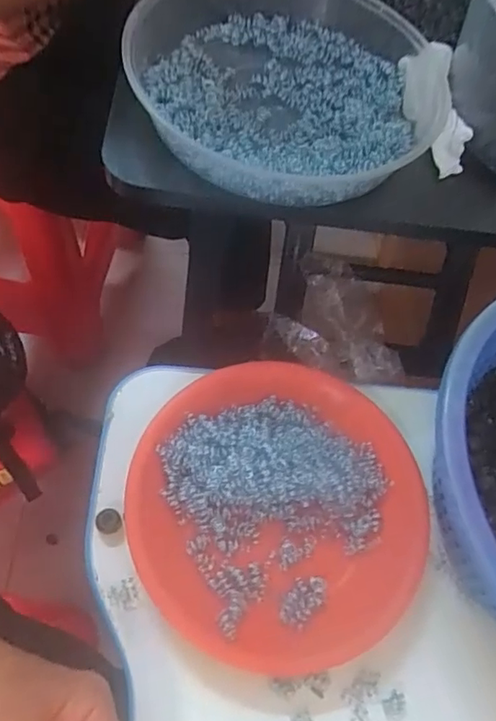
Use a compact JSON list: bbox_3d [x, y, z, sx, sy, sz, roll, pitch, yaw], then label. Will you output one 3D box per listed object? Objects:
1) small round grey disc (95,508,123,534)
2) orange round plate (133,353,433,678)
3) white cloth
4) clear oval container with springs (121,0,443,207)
[{"bbox_3d":[-0.090,0.104,0.362,0.016,0.007,0.014,-5,63,-11],"label":"small round grey disc"},{"bbox_3d":[0.023,0.095,0.375,0.198,0.040,0.194,-4,63,-11],"label":"orange round plate"},{"bbox_3d":[0.145,-0.194,0.428,0.043,0.025,0.109,-5,76,-8],"label":"white cloth"},{"bbox_3d":[0.023,-0.214,0.418,0.208,0.057,0.229,7,61,-5],"label":"clear oval container with springs"}]

